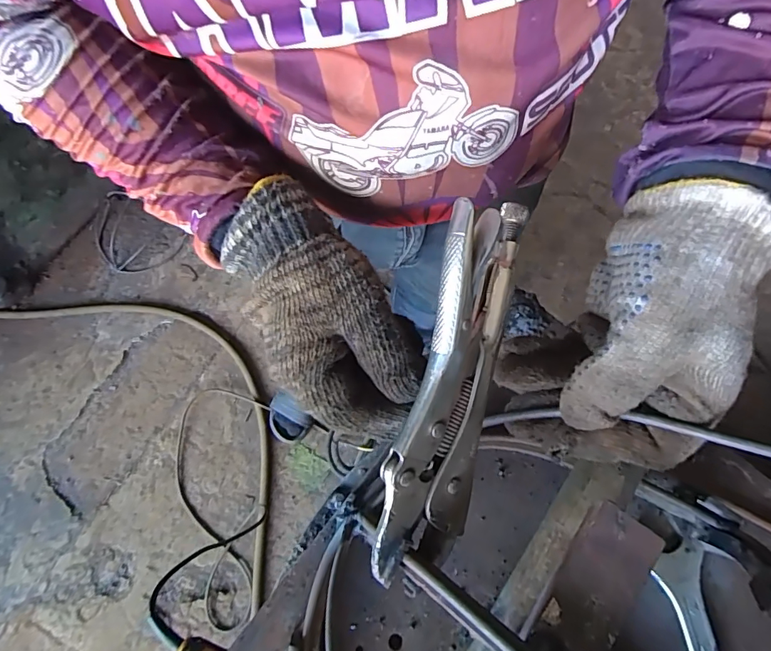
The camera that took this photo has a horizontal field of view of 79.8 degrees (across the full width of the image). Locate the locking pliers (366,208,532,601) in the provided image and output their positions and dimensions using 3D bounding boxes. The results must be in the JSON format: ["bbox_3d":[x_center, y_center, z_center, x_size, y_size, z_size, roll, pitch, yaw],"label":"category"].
[{"bbox_3d":[0.030,0.028,0.207,0.038,0.027,0.170,14,90,3],"label":"locking pliers"}]

